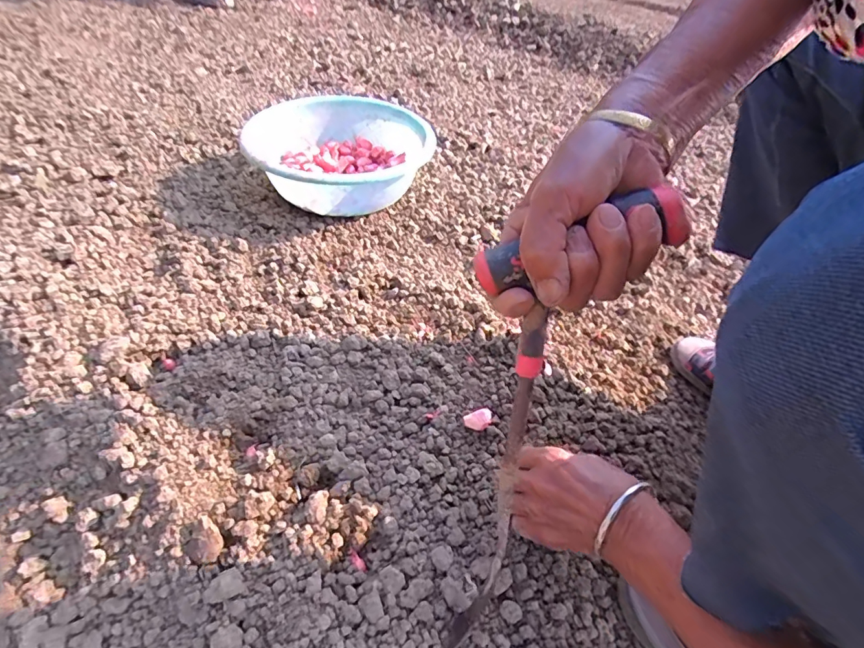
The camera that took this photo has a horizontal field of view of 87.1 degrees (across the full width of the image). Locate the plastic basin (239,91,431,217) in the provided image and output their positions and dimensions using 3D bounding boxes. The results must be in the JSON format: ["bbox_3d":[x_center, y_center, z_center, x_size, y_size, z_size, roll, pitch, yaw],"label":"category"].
[{"bbox_3d":[-0.162,-0.291,0.806,0.291,0.113,0.302,3,44,-3],"label":"plastic basin"}]

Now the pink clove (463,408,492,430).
[{"bbox_3d":[0.051,0.106,0.495,0.033,0.016,0.018,-18,49,-24],"label":"pink clove"}]

